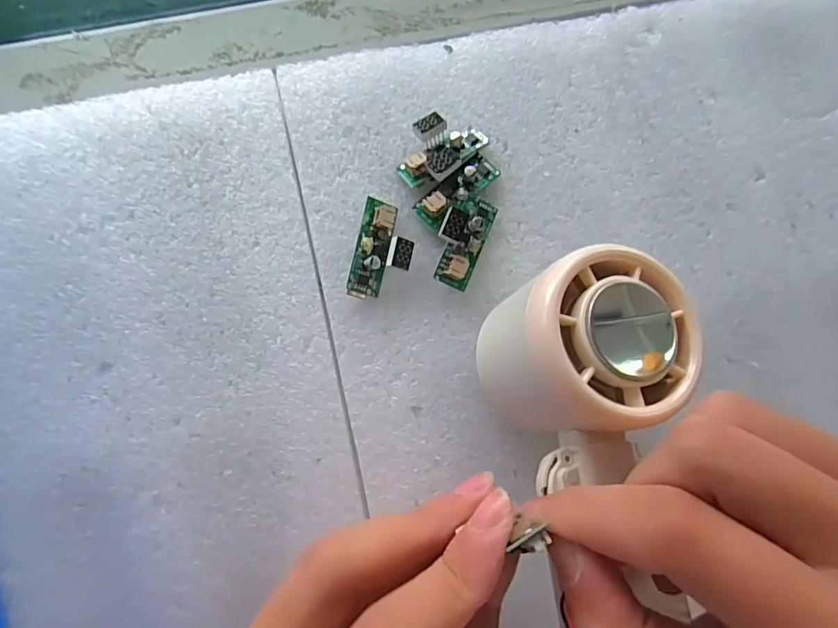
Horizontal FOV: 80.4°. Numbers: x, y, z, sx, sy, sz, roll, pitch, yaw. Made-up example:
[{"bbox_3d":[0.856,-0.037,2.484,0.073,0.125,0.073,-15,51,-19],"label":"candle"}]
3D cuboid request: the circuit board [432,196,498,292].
[{"bbox_3d":[0.017,-0.030,0.196,0.018,0.017,0.037,23,80,0],"label":"circuit board"}]

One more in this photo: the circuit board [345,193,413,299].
[{"bbox_3d":[-0.014,-0.025,0.197,0.022,0.010,0.039,12,80,-2],"label":"circuit board"}]

